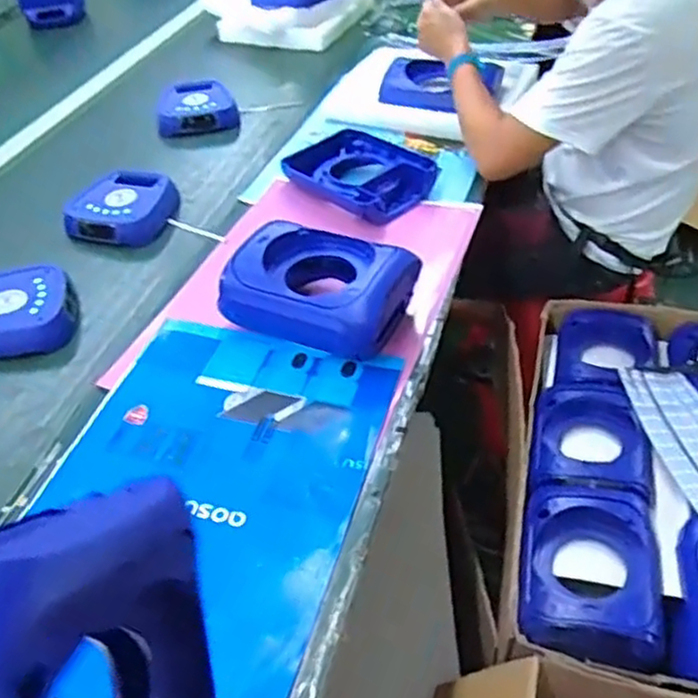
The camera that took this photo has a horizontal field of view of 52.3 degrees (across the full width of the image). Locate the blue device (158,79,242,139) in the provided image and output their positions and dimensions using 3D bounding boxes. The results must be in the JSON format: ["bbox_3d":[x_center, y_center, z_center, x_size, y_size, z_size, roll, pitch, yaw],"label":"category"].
[{"bbox_3d":[-0.298,-0.467,1.389,0.154,0.067,0.132,-15,44,-13],"label":"blue device"}]

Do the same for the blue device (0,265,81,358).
[{"bbox_3d":[-0.472,-0.054,0.990,0.172,0.063,0.143,-9,43,-7],"label":"blue device"}]

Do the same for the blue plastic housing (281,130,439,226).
[{"bbox_3d":[0.021,-0.293,1.171,0.221,0.044,0.171,30,52,30],"label":"blue plastic housing"}]

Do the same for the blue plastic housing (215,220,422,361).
[{"bbox_3d":[-0.037,-0.071,0.927,0.222,0.110,0.168,19,47,22],"label":"blue plastic housing"}]

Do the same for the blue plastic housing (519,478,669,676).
[{"bbox_3d":[0.325,0.278,0.949,0.167,0.059,0.255,8,44,12],"label":"blue plastic housing"}]

